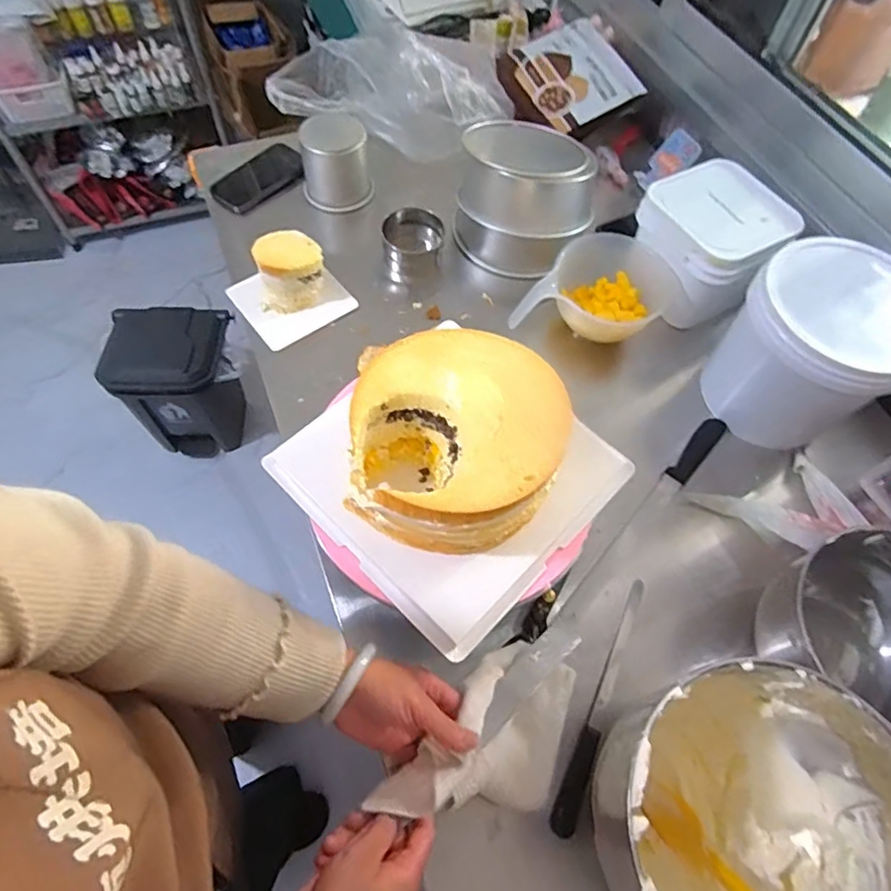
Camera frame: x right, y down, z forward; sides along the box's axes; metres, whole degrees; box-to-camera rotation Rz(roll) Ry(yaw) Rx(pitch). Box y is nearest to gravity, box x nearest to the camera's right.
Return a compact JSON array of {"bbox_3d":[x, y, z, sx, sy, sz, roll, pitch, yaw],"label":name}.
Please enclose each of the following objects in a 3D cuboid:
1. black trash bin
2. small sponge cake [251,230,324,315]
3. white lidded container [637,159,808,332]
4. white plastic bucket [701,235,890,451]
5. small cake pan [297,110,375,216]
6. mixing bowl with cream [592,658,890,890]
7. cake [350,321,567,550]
[{"bbox_3d":[-0.644,-0.147,1.464,0.274,0.355,0.239,-6,62,-7],"label":"black trash bin"},{"bbox_3d":[-0.216,-0.246,0.811,0.093,0.074,0.082,-8,62,-8],"label":"small sponge cake"},{"bbox_3d":[0.366,-0.280,0.823,0.174,0.136,0.190,-28,67,-17],"label":"white lidded container"},{"bbox_3d":[0.451,-0.122,0.731,0.189,0.197,0.165,20,62,8],"label":"white plastic bucket"},{"bbox_3d":[-0.174,-0.451,0.926,0.111,0.107,0.089,-1,61,-4],"label":"small cake pan"},{"bbox_3d":[0.233,0.308,0.465,0.221,0.188,0.219,1,61,-3],"label":"mixing bowl with cream"},{"bbox_3d":[0.009,-0.006,0.529,0.185,0.089,0.185,1,61,-3],"label":"cake"}]

